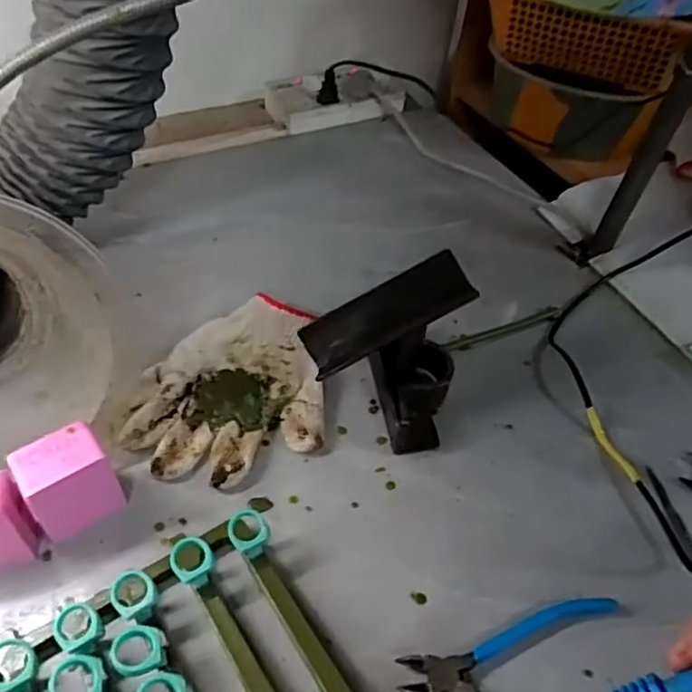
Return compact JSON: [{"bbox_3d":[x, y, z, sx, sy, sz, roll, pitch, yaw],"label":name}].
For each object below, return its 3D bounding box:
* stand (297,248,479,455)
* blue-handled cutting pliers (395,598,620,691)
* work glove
[{"bbox_3d":[0.035,0.010,0.496,0.115,0.120,0.092,-8,49,-12],"label":"stand"},{"bbox_3d":[0.108,0.204,0.392,0.142,0.011,0.099,2,47,-2],"label":"blue-handled cutting pliers"},{"bbox_3d":[-0.091,0.030,0.531,0.147,0.028,0.182,5,47,0],"label":"work glove"}]

